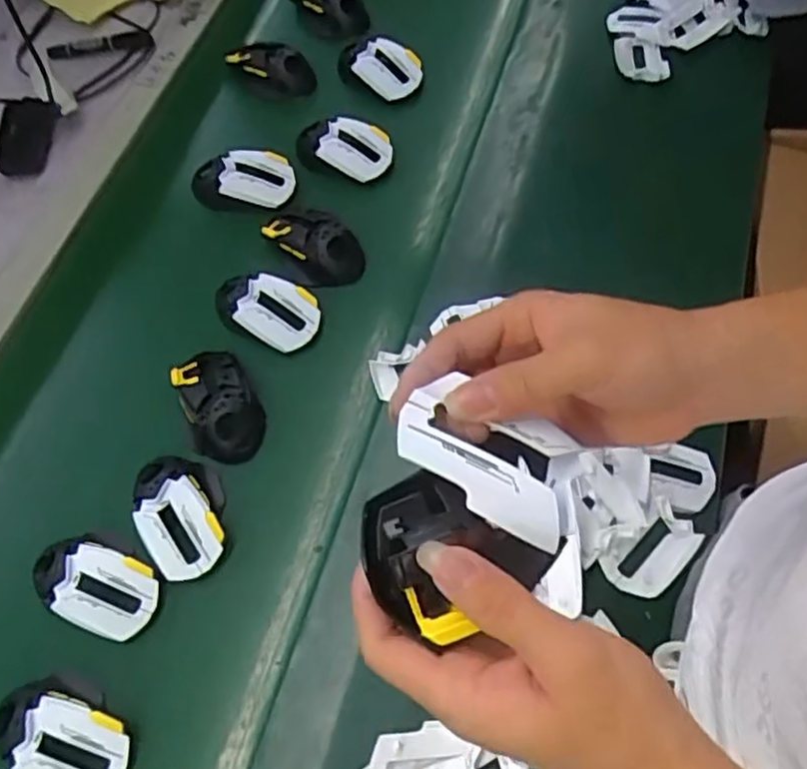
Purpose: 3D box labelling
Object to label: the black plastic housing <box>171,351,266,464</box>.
[{"bbox_3d":[-0.175,0.014,0.672,0.065,0.030,0.117,-25,61,-5],"label":"black plastic housing"}]

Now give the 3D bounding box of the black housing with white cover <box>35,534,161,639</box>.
[{"bbox_3d":[-0.260,0.166,0.597,0.110,0.032,0.064,18,66,17],"label":"black housing with white cover"}]

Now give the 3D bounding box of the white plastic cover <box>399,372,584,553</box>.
[{"bbox_3d":[0.036,0.030,0.295,0.078,0.020,0.049,27,66,15],"label":"white plastic cover"}]

